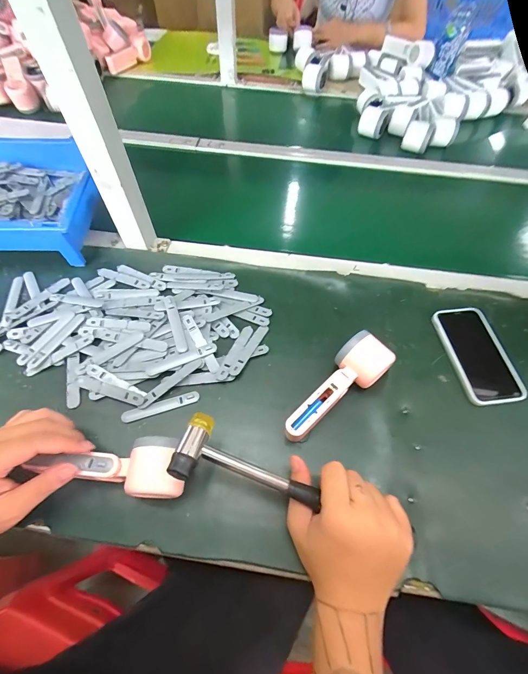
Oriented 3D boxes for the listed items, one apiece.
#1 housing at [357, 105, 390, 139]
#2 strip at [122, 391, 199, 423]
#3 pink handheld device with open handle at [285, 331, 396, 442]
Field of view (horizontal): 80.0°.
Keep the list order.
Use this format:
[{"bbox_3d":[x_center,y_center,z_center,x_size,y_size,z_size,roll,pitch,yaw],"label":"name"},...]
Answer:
[{"bbox_3d":[0.264,-0.519,0.759,0.062,0.051,0.056,25,61,13],"label":"housing"},{"bbox_3d":[-0.131,0.089,0.400,0.095,0.006,0.014,-15,60,-11],"label":"strip"},{"bbox_3d":[0.087,0.065,0.390,0.162,0.056,0.057,-38,68,-21],"label":"pink handheld device with open handle"}]

